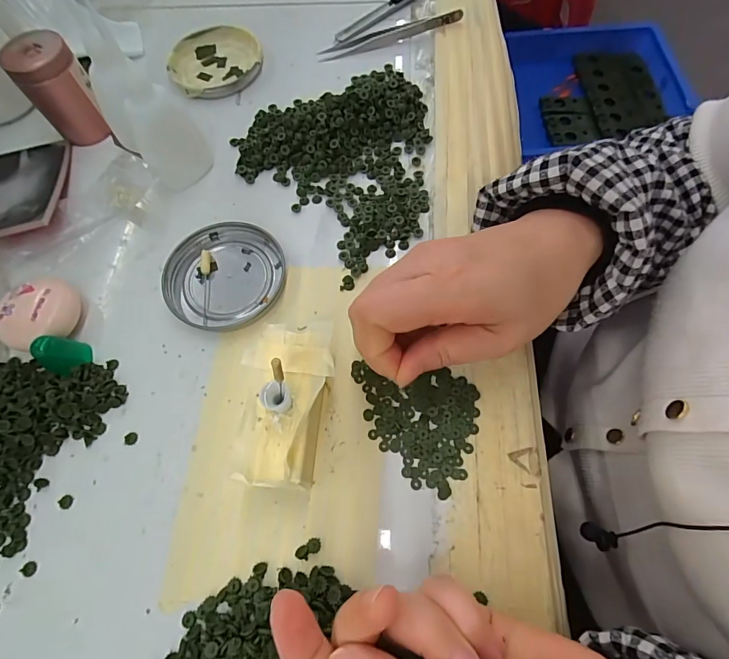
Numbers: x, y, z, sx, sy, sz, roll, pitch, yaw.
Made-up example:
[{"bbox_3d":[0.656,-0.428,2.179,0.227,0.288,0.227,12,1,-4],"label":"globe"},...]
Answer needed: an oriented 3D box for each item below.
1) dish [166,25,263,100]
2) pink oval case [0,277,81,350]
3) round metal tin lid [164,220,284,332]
[{"bbox_3d":[-0.131,-0.234,0.365,0.078,0.009,0.080,-1,67,2],"label":"dish"},{"bbox_3d":[-0.205,-0.008,0.265,0.045,0.022,0.038,-30,69,-10],"label":"pink oval case"},{"bbox_3d":[-0.093,-0.038,0.280,0.072,0.013,0.081,37,73,16],"label":"round metal tin lid"}]

